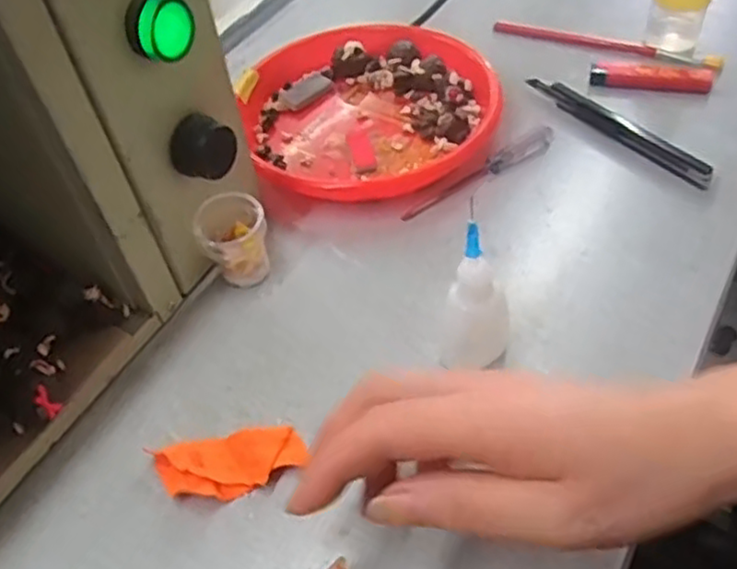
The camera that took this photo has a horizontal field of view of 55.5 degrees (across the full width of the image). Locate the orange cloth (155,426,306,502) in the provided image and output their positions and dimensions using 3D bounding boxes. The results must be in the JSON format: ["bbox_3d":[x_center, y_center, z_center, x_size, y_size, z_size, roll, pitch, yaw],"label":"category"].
[{"bbox_3d":[-0.062,0.082,0.322,0.064,0.009,0.030,-15,49,-7],"label":"orange cloth"}]

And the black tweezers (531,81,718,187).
[{"bbox_3d":[0.160,-0.103,0.455,0.009,0.016,0.140,-31,53,-20],"label":"black tweezers"}]

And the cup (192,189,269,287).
[{"bbox_3d":[-0.074,-0.024,0.391,0.036,0.049,0.032,-15,49,-7],"label":"cup"}]

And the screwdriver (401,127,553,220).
[{"bbox_3d":[0.070,-0.073,0.442,0.118,0.010,0.014,-29,52,-18],"label":"screwdriver"}]

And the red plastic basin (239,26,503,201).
[{"bbox_3d":[0.001,-0.125,0.490,0.167,0.030,0.167,-3,48,3],"label":"red plastic basin"}]

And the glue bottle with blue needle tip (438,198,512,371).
[{"bbox_3d":[0.048,0.007,0.322,0.030,0.087,0.035,-6,48,0],"label":"glue bottle with blue needle tip"}]

